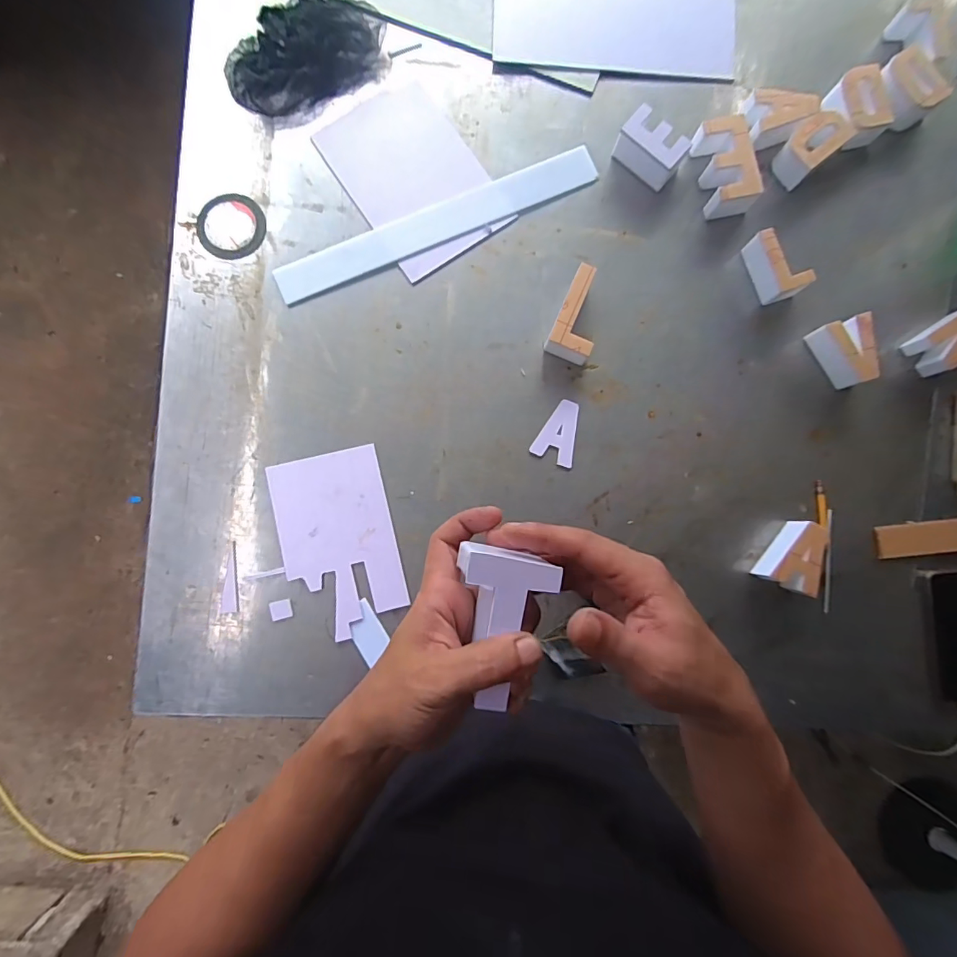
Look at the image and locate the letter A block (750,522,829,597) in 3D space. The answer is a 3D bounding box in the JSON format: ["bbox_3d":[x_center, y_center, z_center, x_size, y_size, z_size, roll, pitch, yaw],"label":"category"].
[{"bbox_3d":[0.387,0.097,0.583,0.056,0.051,0.083,32,85,2],"label":"letter A block"}]

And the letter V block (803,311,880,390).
[{"bbox_3d":[0.466,-0.158,0.606,0.056,0.045,0.083,-18,85,-3],"label":"letter V block"}]

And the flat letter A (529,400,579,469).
[{"bbox_3d":[0.107,-0.060,0.615,0.053,0.004,0.081,23,85,1],"label":"flat letter A"}]

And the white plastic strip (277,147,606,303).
[{"bbox_3d":[-0.052,-0.337,0.634,0.443,0.004,0.055,-24,86,-3],"label":"white plastic strip"}]

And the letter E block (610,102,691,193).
[{"bbox_3d":[0.224,-0.429,0.623,0.085,0.048,0.048,37,85,2],"label":"letter E block"}]

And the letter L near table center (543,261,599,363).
[{"bbox_3d":[0.130,-0.205,0.606,0.057,0.045,0.111,24,85,1],"label":"letter L near table center"}]

